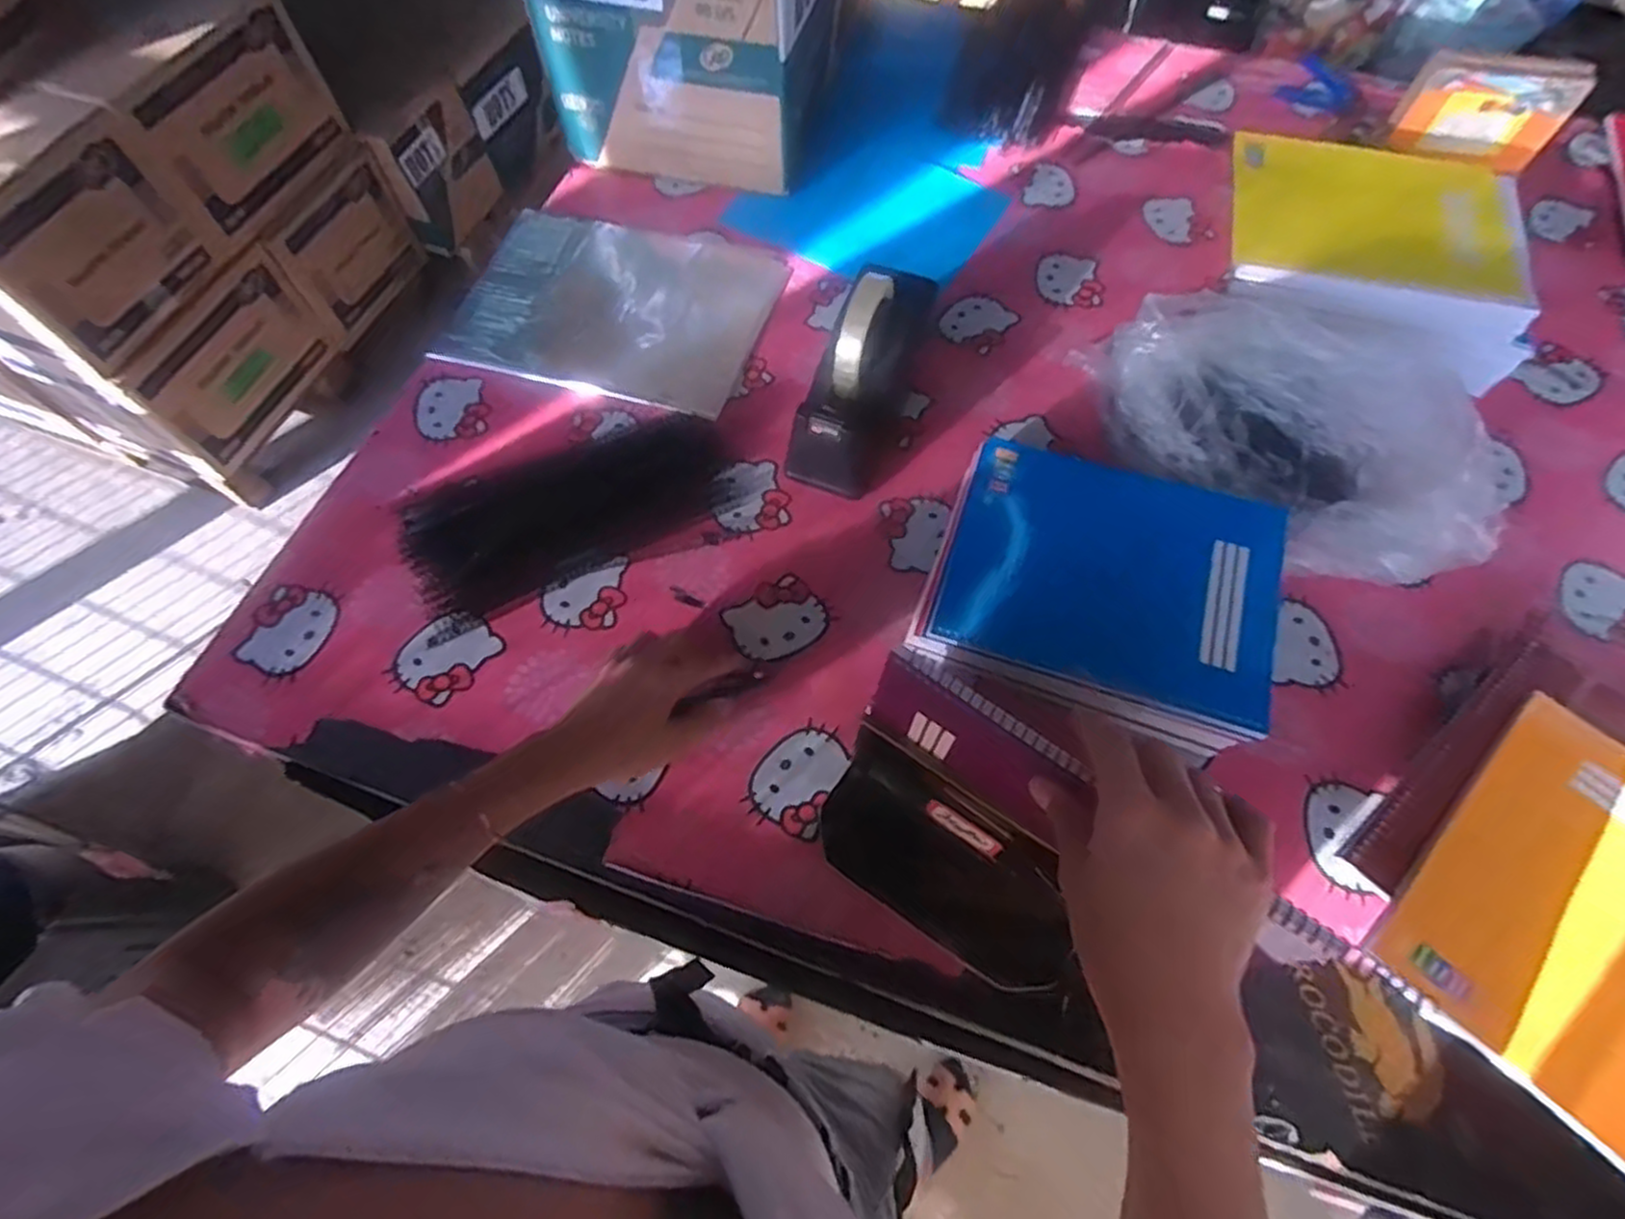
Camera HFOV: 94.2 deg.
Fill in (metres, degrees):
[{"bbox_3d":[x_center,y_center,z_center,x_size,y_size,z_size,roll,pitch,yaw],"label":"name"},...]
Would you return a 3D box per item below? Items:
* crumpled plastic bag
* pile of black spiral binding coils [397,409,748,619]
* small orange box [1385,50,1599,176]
[{"bbox_3d":[0.416,-0.162,0.659,0.355,0.109,0.190,40,70,19],"label":"crumpled plastic bag"},{"bbox_3d":[-0.216,-0.098,0.686,0.292,0.014,0.140,-25,65,-11],"label":"pile of black spiral binding coils"},{"bbox_3d":[0.742,-0.547,0.840,0.159,0.114,0.029,14,64,8],"label":"small orange box"}]

